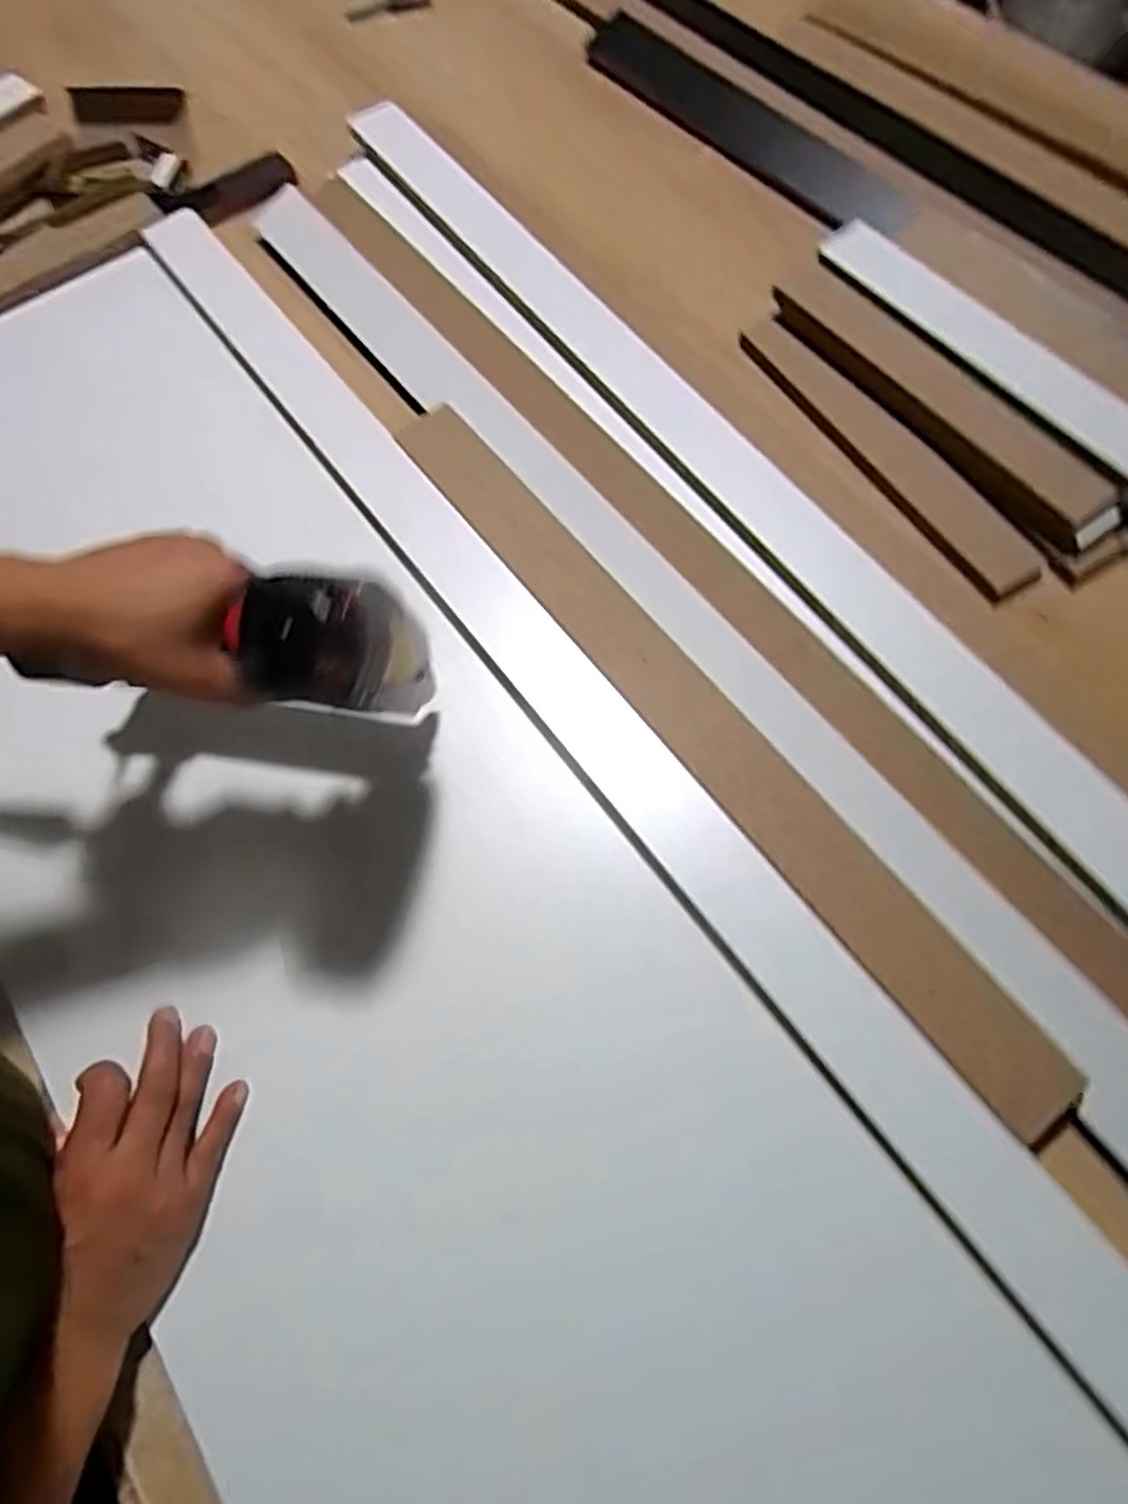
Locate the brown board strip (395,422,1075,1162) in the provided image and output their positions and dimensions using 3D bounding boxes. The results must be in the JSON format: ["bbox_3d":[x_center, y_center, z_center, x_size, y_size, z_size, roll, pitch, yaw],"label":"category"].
[{"bbox_3d":[0.073,-0.032,0.500,0.045,0.016,0.584,-39,71,-2],"label":"brown board strip"}]

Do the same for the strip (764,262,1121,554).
[{"bbox_3d":[0.275,-0.261,0.589,0.051,0.032,0.305,-33,69,-12],"label":"strip"}]

